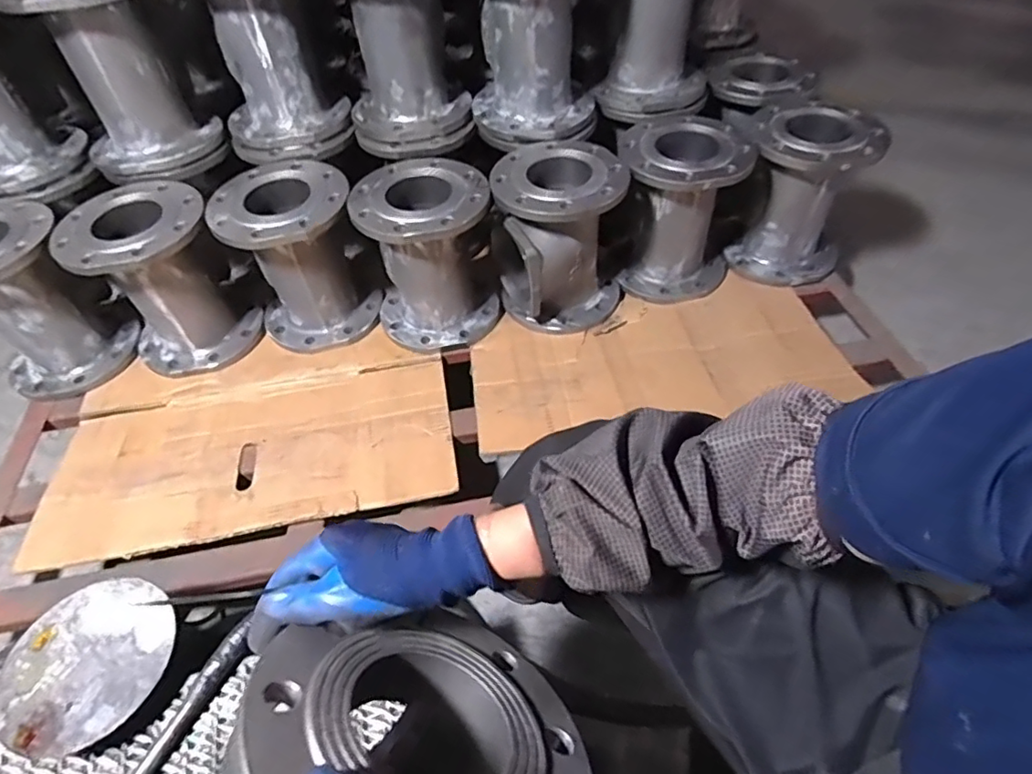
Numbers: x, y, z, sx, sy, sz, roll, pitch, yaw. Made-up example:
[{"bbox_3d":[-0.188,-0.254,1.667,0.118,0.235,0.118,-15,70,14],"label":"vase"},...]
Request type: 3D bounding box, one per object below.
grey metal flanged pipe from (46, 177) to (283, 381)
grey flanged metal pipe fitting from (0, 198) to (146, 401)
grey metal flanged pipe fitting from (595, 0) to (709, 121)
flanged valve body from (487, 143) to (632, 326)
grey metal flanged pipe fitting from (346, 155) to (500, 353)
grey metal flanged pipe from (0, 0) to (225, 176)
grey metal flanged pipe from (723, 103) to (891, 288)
[{"bbox_3d":[-0.577,-0.178,0.951,0.218,0.262,0.214,-32,55,-22],"label":"grey metal flanged pipe"},{"bbox_3d":[-0.780,-0.135,0.919,0.205,0.254,0.201,-28,53,-19],"label":"grey flanged metal pipe fitting"},{"bbox_3d":[0.247,-0.618,0.958,0.166,0.264,0.159,20,54,19],"label":"grey metal flanged pipe fitting"},{"bbox_3d":[0.073,-0.257,0.981,0.216,0.249,0.208,-8,49,-3],"label":"flanged valve body"},{"bbox_3d":[-0.146,-0.221,0.962,0.210,0.250,0.200,-12,50,-7],"label":"grey metal flanged pipe fitting"},{"bbox_3d":[-0.631,-0.510,0.904,0.201,0.249,0.184,-28,53,-19],"label":"grey metal flanged pipe"},{"bbox_3d":[0.507,-0.332,1.009,0.178,0.253,0.178,-38,57,-26],"label":"grey metal flanged pipe"}]

